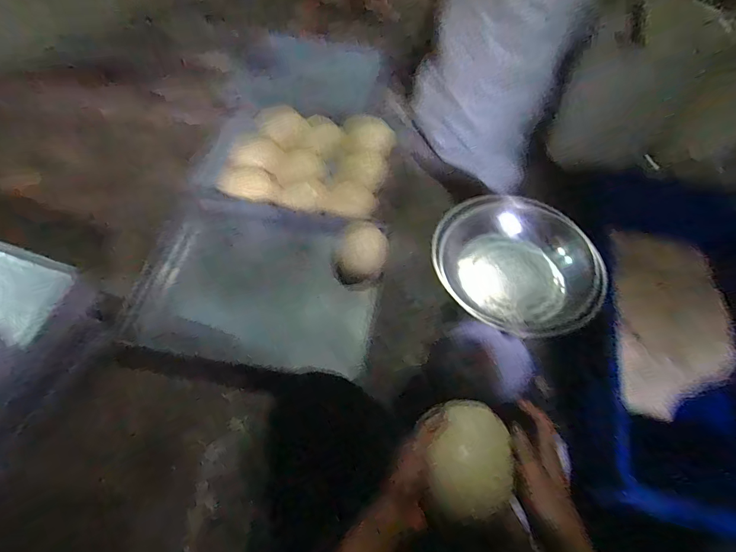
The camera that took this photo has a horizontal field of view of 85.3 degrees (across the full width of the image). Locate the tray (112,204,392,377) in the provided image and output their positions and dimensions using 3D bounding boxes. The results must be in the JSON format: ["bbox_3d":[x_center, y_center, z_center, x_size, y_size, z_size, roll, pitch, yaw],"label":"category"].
[{"bbox_3d":[-0.230,0.014,0.916,0.506,0.076,0.404,10,58,6],"label":"tray"}]

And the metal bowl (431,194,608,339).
[{"bbox_3d":[0.227,-0.007,0.645,0.239,0.096,0.236,-2,58,-2],"label":"metal bowl"}]

